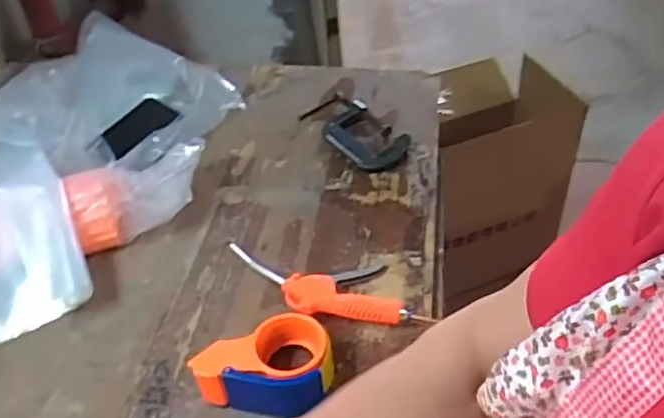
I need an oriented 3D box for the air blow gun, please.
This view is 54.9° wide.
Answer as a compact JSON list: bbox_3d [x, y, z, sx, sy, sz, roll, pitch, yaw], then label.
[{"bbox_3d":[-0.007,0.097,0.776,0.242,0.040,0.089,3,45,7],"label":"air blow gun"}]

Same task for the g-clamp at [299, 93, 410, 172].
[{"bbox_3d":[0.041,-0.119,0.986,0.088,0.033,0.190,-31,50,-24],"label":"g-clamp"}]

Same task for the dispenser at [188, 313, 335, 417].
[{"bbox_3d":[-0.067,0.175,0.683,0.144,0.066,0.088,-25,48,-19],"label":"dispenser"}]

